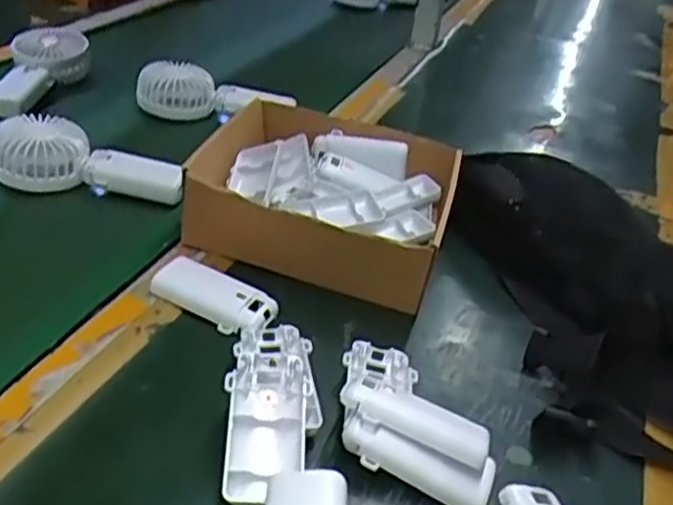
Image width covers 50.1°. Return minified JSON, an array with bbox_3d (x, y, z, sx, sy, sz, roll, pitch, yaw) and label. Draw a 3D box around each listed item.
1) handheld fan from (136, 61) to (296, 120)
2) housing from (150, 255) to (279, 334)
[{"bbox_3d":[-0.143,-0.186,0.850,0.174,0.052,0.064,1,35,-8],"label":"handheld fan"},{"bbox_3d":[-0.094,0.032,0.550,0.098,0.013,0.043,23,36,23],"label":"housing"}]

